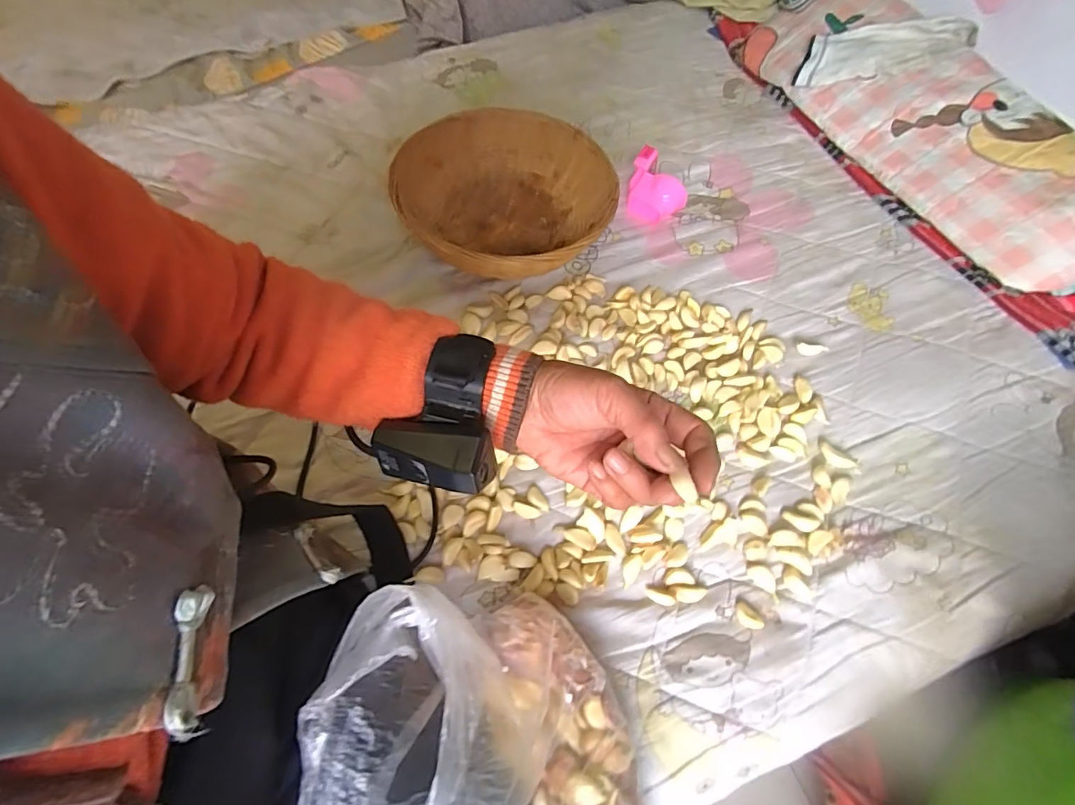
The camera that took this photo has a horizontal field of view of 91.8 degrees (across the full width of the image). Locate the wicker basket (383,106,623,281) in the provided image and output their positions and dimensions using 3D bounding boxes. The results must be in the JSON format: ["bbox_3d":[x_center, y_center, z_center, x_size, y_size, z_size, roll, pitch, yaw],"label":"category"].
[{"bbox_3d":[-0.035,-0.237,0.609,0.243,0.074,0.247,14,63,7],"label":"wicker basket"}]

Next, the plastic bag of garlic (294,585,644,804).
[{"bbox_3d":[-0.035,0.255,0.290,0.207,0.125,0.269,6,62,3],"label":"plastic bag of garlic"}]

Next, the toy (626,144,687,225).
[{"bbox_3d":[0.149,-0.265,0.641,0.069,0.048,0.077,15,63,8],"label":"toy"}]

